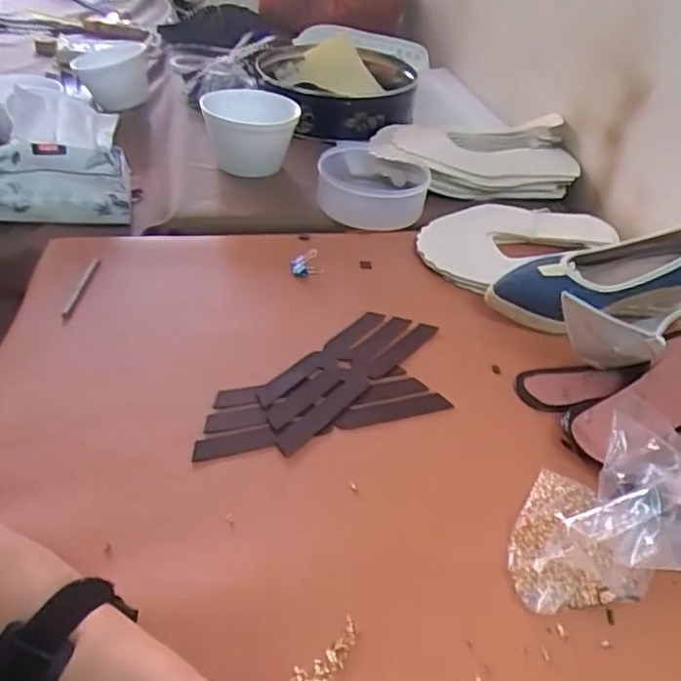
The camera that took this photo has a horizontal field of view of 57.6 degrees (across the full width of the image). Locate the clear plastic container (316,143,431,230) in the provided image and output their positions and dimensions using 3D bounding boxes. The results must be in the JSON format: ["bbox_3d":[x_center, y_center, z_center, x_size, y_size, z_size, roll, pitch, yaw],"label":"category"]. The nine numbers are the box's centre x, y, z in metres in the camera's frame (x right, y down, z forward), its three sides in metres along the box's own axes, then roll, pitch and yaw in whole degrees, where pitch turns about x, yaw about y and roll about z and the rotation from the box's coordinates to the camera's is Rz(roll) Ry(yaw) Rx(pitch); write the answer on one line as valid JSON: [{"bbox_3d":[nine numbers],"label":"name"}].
[{"bbox_3d":[0.042,-0.207,0.818,0.137,0.058,0.154,6,40,1],"label":"clear plastic container"}]

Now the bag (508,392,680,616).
[{"bbox_3d":[0.190,0.111,0.429,0.125,0.096,0.132,9,40,4],"label":"bag"}]

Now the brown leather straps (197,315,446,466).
[{"bbox_3d":[-0.015,0.037,0.566,0.246,0.006,0.127,-14,43,-21],"label":"brown leather straps"}]

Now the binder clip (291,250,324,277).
[{"bbox_3d":[-0.038,-0.087,0.699,0.035,0.021,0.023,-6,41,-13],"label":"binder clip"}]

